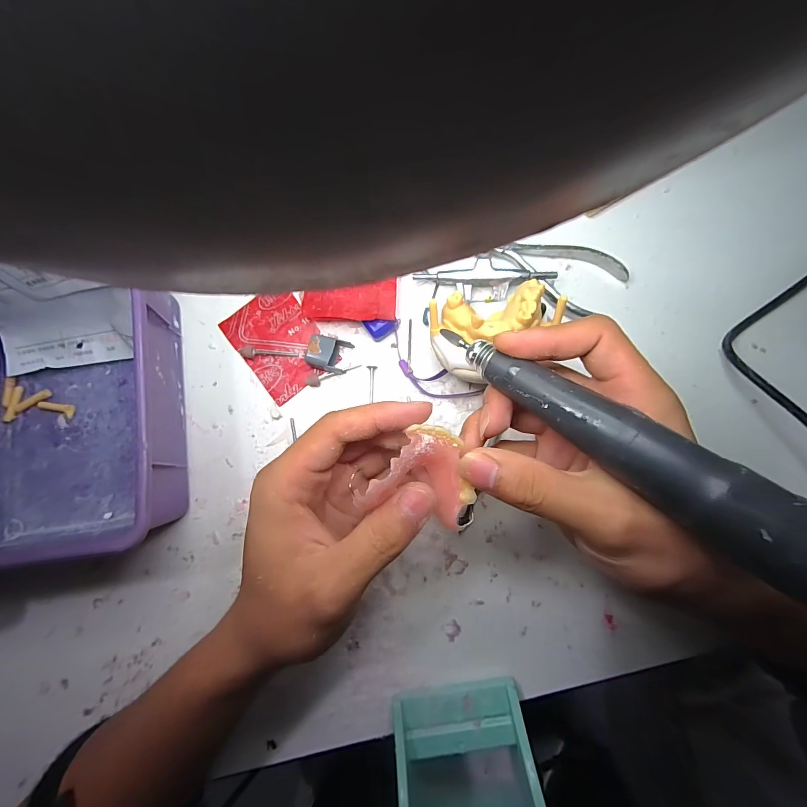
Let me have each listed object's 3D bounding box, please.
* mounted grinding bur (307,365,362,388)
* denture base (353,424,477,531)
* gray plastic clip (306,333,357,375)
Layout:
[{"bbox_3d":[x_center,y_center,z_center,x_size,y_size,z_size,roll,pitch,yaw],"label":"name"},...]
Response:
[{"bbox_3d":[-0.051,-0.021,0.274,0.040,0.009,0.007,-19,80,-1],"label":"mounted grinding bur"},{"bbox_3d":[0.010,0.031,0.163,0.049,0.021,0.040,15,81,4],"label":"denture base"},{"bbox_3d":[-0.054,-0.035,0.272,0.029,0.017,0.025,12,81,4],"label":"gray plastic clip"}]

